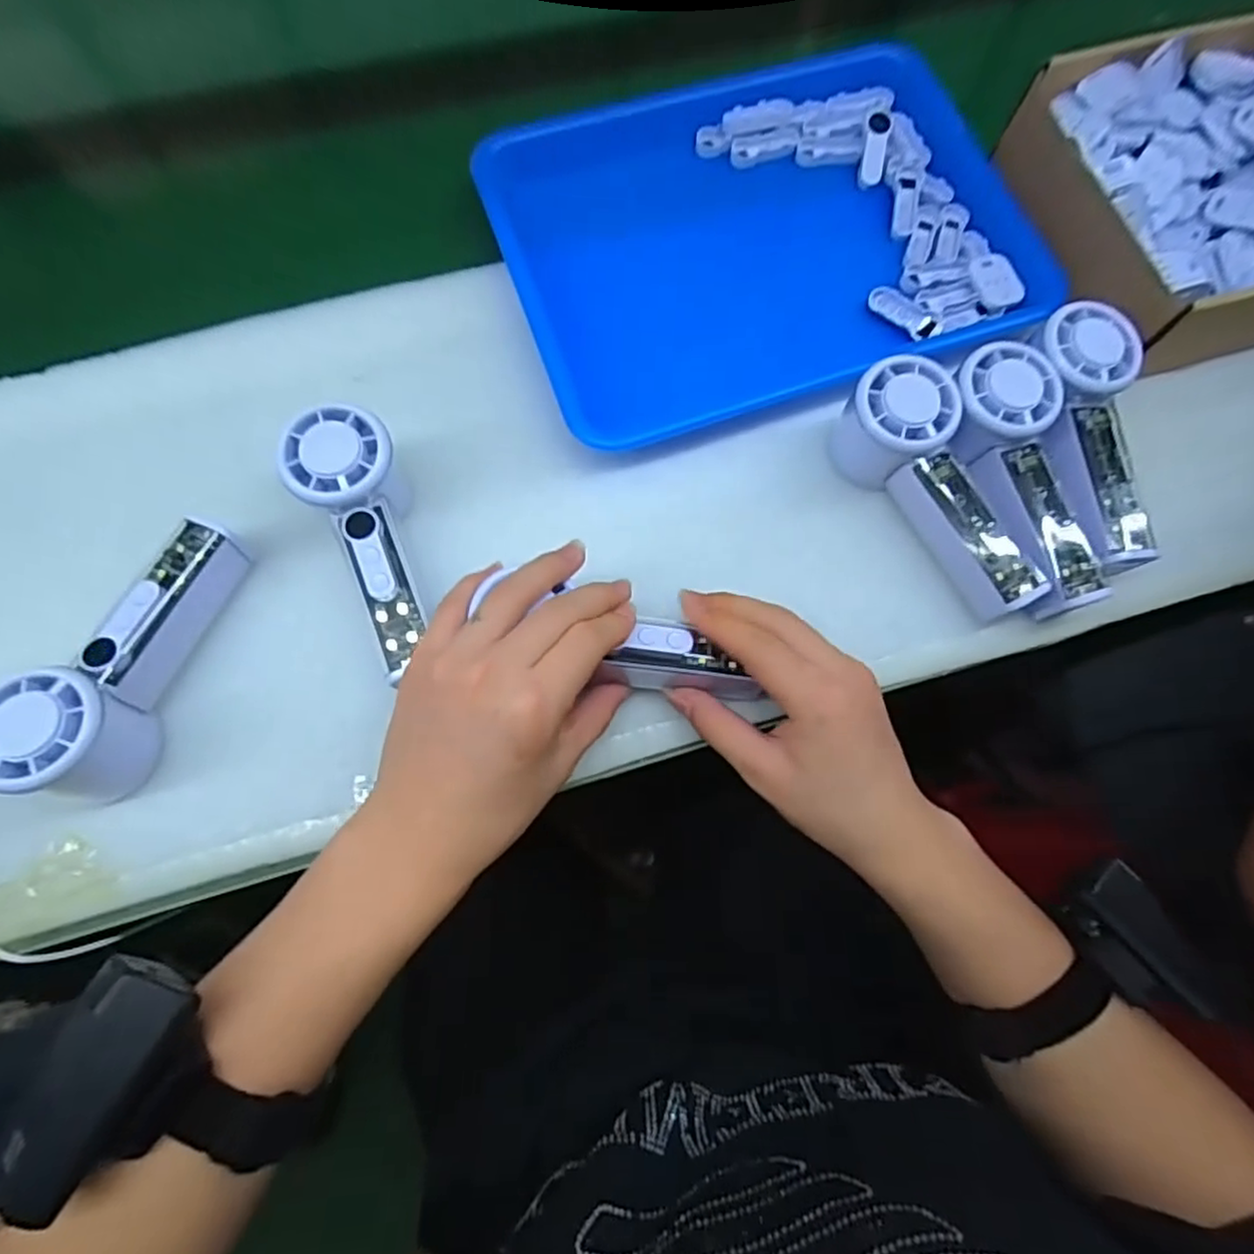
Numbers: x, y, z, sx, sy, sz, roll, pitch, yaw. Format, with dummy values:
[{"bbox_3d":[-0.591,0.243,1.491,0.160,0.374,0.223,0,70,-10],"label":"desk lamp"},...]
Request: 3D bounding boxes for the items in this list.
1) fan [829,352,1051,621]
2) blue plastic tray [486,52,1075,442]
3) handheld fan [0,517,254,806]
[{"bbox_3d":[0.179,-0.076,0.388,0.058,0.055,0.153,-29,77,-9],"label":"fan"},{"bbox_3d":[0.089,-0.272,0.456,0.337,0.026,0.259,-18,76,-6],"label":"blue plastic tray"},{"bbox_3d":[-0.257,0.012,0.345,0.048,0.065,0.150,16,75,3],"label":"handheld fan"}]

